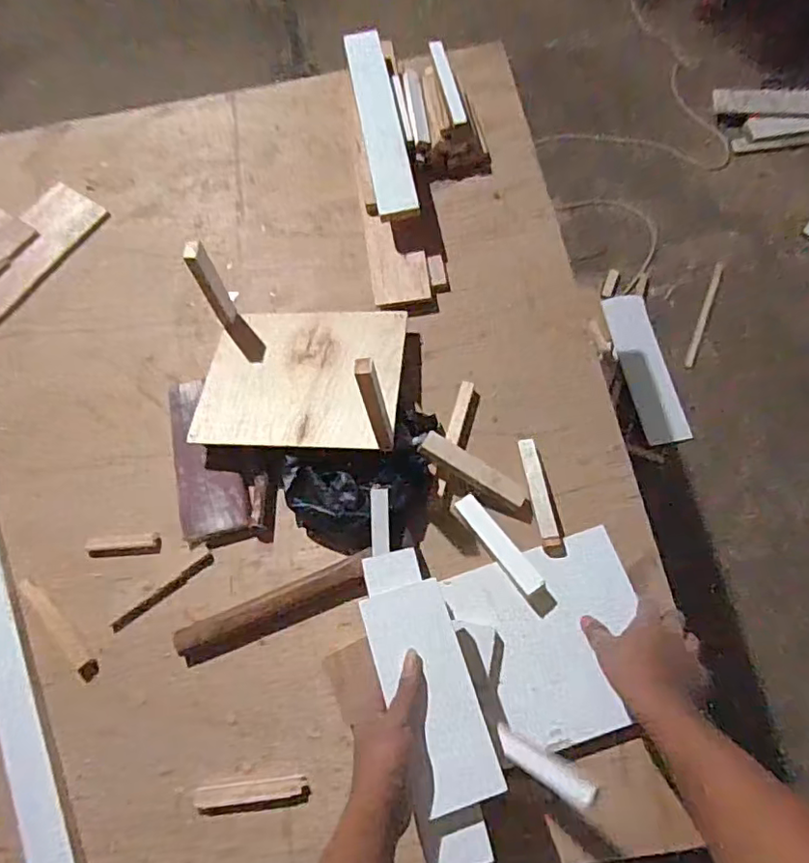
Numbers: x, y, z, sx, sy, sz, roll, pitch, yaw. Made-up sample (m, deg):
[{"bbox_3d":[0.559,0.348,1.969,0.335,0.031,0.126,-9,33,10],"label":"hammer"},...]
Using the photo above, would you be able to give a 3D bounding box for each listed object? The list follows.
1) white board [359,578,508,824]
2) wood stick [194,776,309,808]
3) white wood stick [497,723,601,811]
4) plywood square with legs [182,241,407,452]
[{"bbox_3d":[0.024,0.250,0.568,0.083,0.007,0.198,-19,67,-5],"label":"white board"},{"bbox_3d":[-0.174,0.409,0.669,0.127,0.011,0.022,-7,69,-1],"label":"wood stick"},{"bbox_3d":[0.131,0.321,0.573,0.114,0.023,0.026,18,67,44],"label":"white wood stick"},{"bbox_3d":[-0.144,-0.095,0.769,0.274,0.156,0.215,3,68,6],"label":"plywood square with legs"}]

